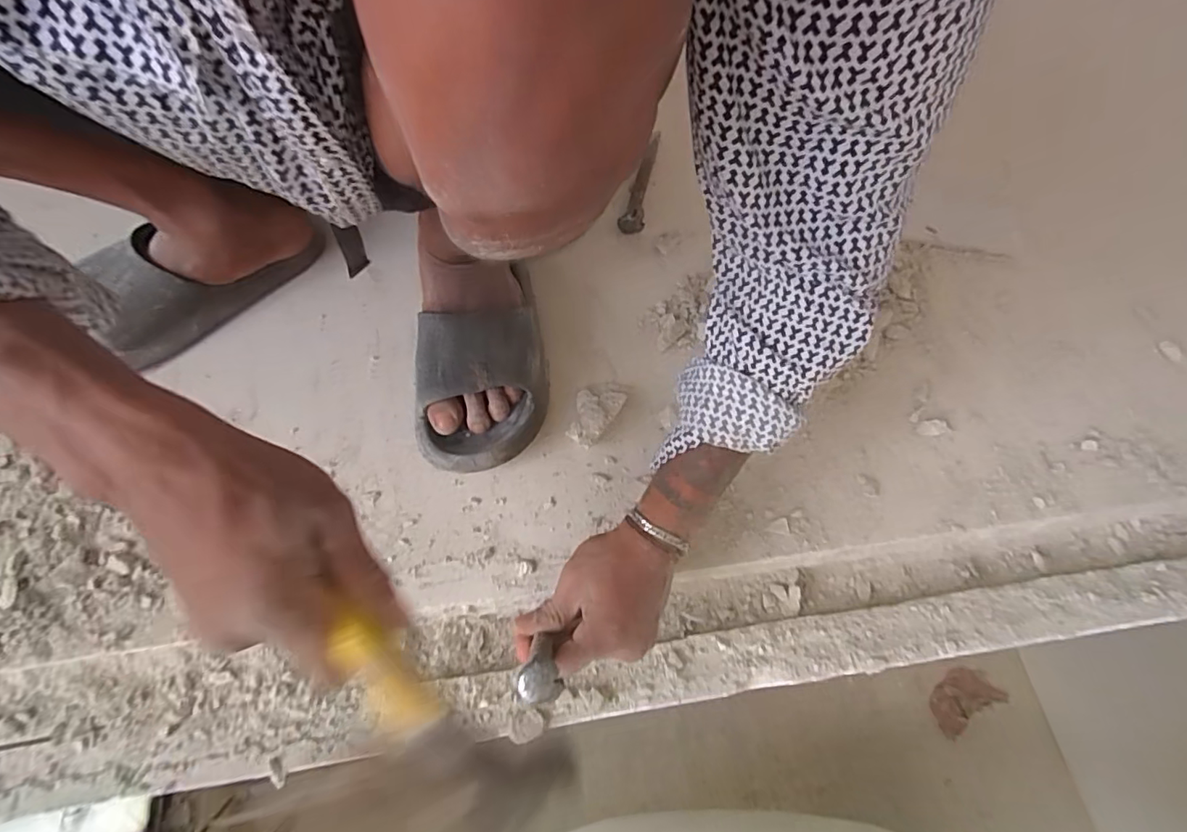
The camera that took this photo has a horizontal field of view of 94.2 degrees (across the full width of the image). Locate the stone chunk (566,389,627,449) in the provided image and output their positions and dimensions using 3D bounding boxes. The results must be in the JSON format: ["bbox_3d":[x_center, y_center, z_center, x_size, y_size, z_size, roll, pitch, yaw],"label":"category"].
[{"bbox_3d":[0.001,0.002,0.513,0.042,0.022,0.061,16,66,5],"label":"stone chunk"}]

